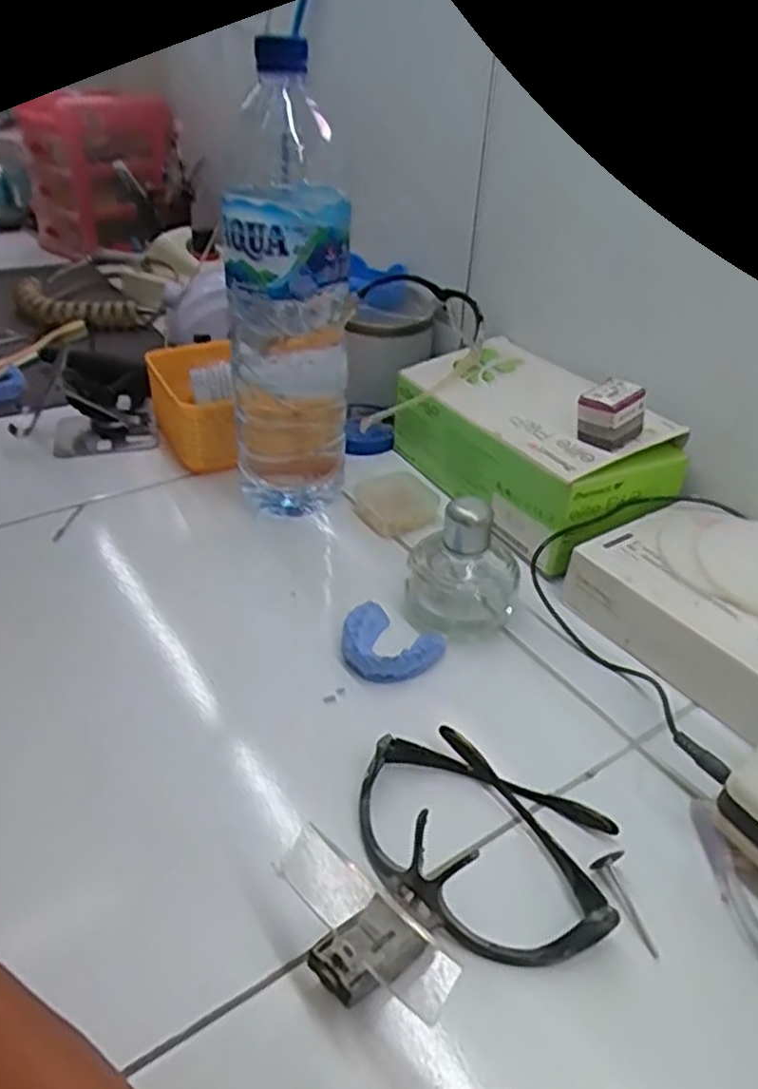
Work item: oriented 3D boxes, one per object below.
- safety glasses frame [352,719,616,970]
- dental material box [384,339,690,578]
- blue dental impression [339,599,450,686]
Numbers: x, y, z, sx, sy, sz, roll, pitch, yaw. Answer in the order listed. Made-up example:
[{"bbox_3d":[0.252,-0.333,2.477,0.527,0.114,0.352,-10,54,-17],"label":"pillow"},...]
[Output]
[{"bbox_3d":[0.048,0.134,0.357,0.132,0.034,0.093,22,39,25],"label":"safety glasses frame"},{"bbox_3d":[0.118,-0.082,0.611,0.117,0.086,0.235,-16,39,-25],"label":"dental material box"},{"bbox_3d":[0.005,0.060,0.471,0.062,0.016,0.055,24,40,27],"label":"blue dental impression"}]

